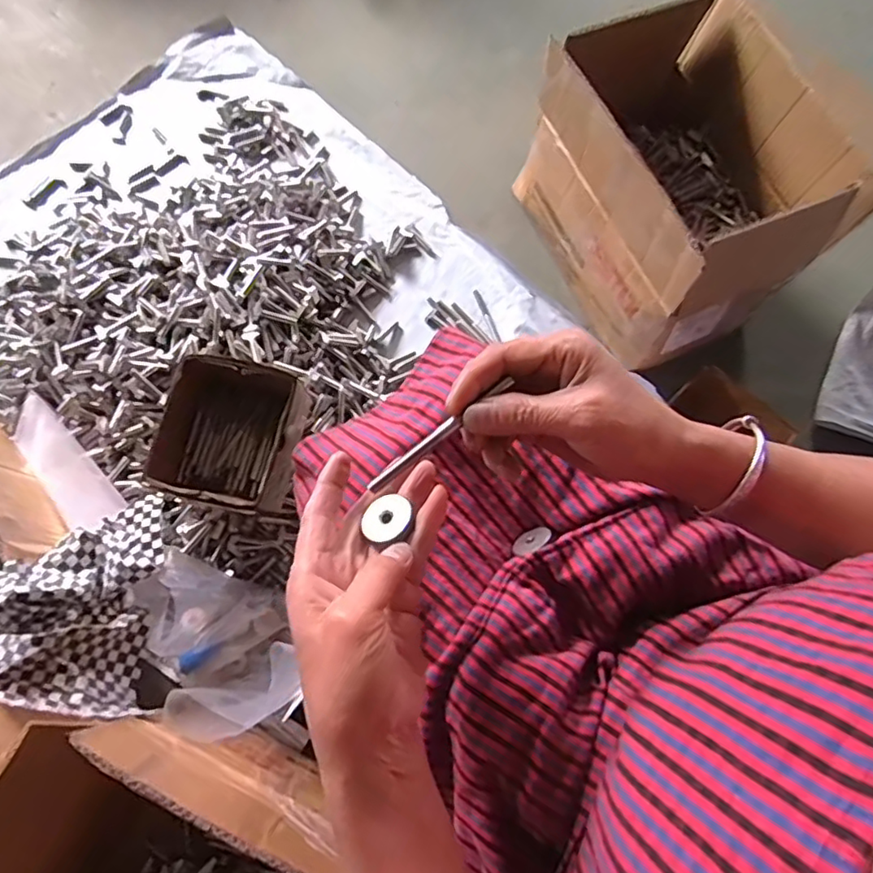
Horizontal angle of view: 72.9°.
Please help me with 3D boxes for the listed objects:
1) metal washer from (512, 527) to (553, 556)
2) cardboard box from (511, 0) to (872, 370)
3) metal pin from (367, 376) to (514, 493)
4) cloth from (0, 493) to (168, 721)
[{"bbox_3d":[0.067,0.077,0.427,0.029,0.026,0.006,-52,120,-33],"label":"metal washer"},{"bbox_3d":[0.306,-0.317,0.751,0.255,0.232,0.342,-25,76,-9],"label":"cardboard box"},{"bbox_3d":[0.002,-0.002,0.305,0.086,0.005,0.006,-39,78,-7],"label":"metal pin"},{"bbox_3d":[-0.368,0.158,0.569,0.182,0.093,0.208,-2,73,-2],"label":"cloth"}]

